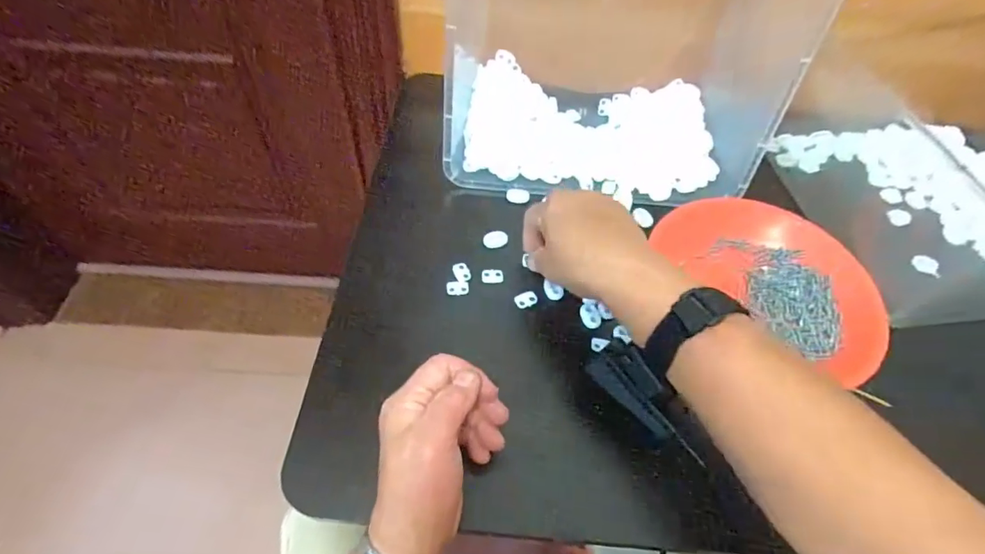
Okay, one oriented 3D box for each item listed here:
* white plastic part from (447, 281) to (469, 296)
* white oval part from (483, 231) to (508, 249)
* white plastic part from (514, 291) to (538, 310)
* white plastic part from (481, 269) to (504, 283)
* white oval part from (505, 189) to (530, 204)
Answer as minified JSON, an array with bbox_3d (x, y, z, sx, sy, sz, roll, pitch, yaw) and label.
[{"bbox_3d":[-0.030,0.009,0.421,0.019,0.004,0.013,-5,56,-8],"label":"white plastic part"},{"bbox_3d":[0.003,-0.035,0.452,0.022,0.004,0.019,1,55,-4],"label":"white oval part"},{"bbox_3d":[0.029,0.018,0.419,0.020,0.004,0.013,-19,59,-17],"label":"white plastic part"},{"bbox_3d":[0.000,-0.001,0.431,0.019,0.004,0.014,2,55,-3],"label":"white plastic part"},{"bbox_3d":[0.026,-0.081,0.487,0.023,0.004,0.017,5,55,-1],"label":"white oval part"}]

